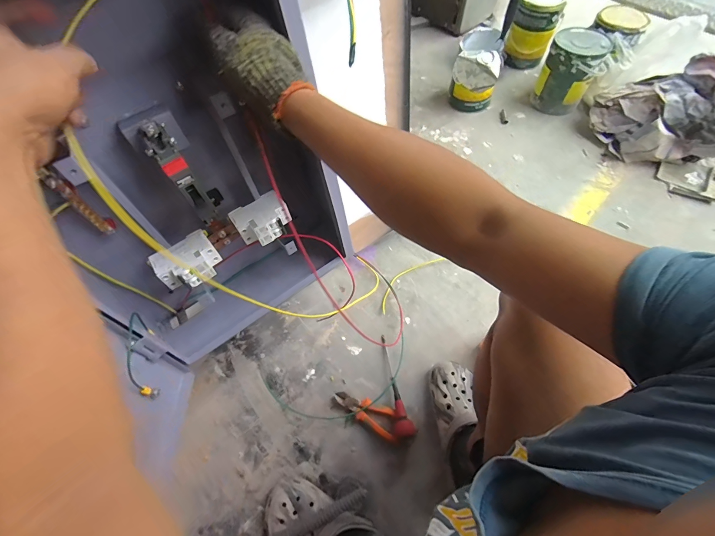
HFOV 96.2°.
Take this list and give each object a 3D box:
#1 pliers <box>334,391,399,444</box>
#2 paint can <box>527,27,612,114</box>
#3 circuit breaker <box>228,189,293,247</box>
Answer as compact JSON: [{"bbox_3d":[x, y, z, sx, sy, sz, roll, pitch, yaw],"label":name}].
[{"bbox_3d":[0.024,0.297,0.669,0.152,0.018,0.050,29,65,17],"label":"pliers"},{"bbox_3d":[0.730,-0.671,1.108,0.176,0.198,0.161,32,66,19],"label":"paint can"},{"bbox_3d":[-0.153,-0.079,0.520,0.086,0.032,0.070,-33,64,-16],"label":"circuit breaker"}]

